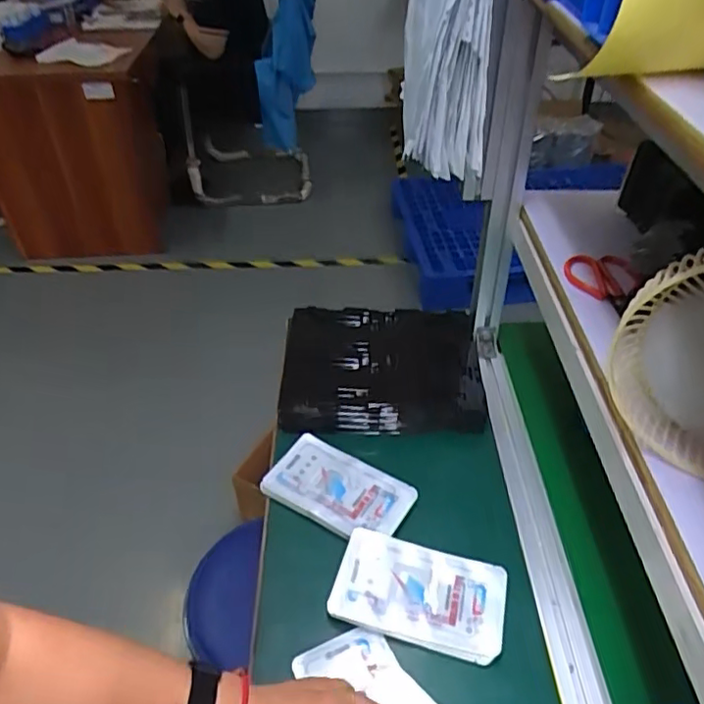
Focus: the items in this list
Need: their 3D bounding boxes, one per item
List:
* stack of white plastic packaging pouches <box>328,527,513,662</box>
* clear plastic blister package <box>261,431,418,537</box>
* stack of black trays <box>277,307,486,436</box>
[{"bbox_3d":[0.072,0.251,0.636,0.175,0.022,0.100,10,43,13],"label":"stack of white plastic packaging pouches"},{"bbox_3d":[-0.016,0.167,0.734,0.170,0.014,0.098,22,47,24],"label":"clear plastic blister package"},{"bbox_3d":[0.043,0.010,0.878,0.279,0.055,0.231,2,42,4],"label":"stack of black trays"}]

